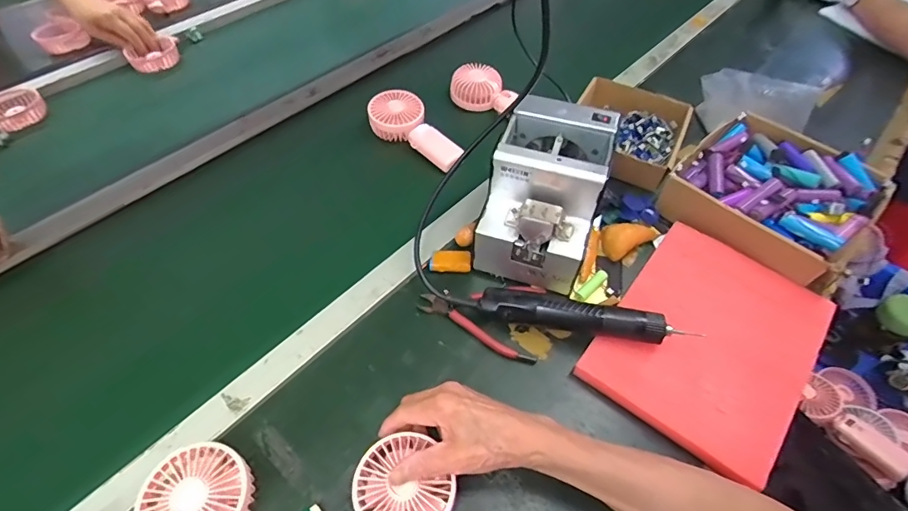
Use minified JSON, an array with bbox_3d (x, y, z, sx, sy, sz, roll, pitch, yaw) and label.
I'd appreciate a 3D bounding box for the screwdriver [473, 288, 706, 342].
[{"bbox_3d":[0.144,0.071,0.523,0.225,0.047,0.035,10,53,8],"label":"screwdriver"}]

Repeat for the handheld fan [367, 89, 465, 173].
[{"bbox_3d":[-0.057,-0.199,0.741,0.173,0.037,0.081,40,62,13],"label":"handheld fan"}]

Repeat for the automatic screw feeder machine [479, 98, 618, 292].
[{"bbox_3d":[0.111,-0.075,0.562,0.121,0.154,0.168,17,54,13],"label":"automatic screw feeder machine"}]

